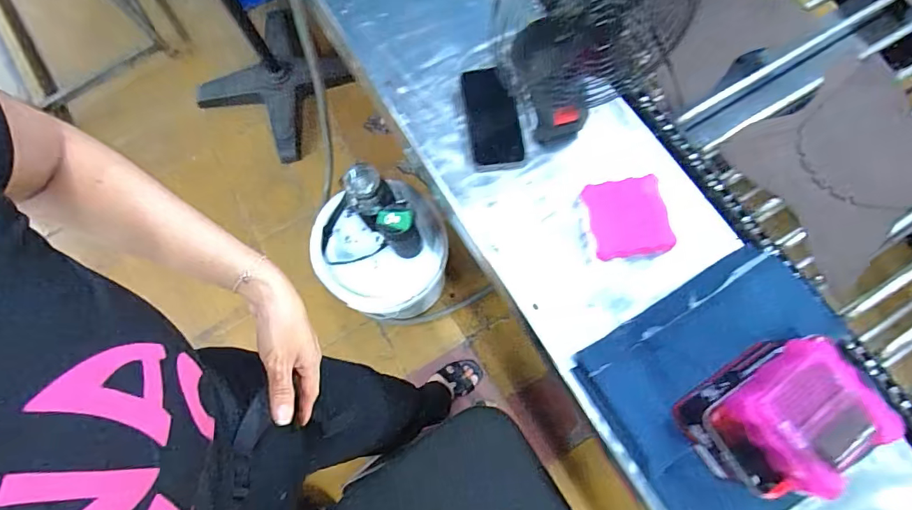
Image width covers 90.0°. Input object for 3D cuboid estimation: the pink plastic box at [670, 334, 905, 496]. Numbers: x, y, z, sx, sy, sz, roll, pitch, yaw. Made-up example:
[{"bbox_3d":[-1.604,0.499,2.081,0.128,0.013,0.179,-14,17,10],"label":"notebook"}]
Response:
[{"bbox_3d":[0.341,0.171,0.483,0.154,0.136,0.110,-35,76,-9],"label":"pink plastic box"}]

